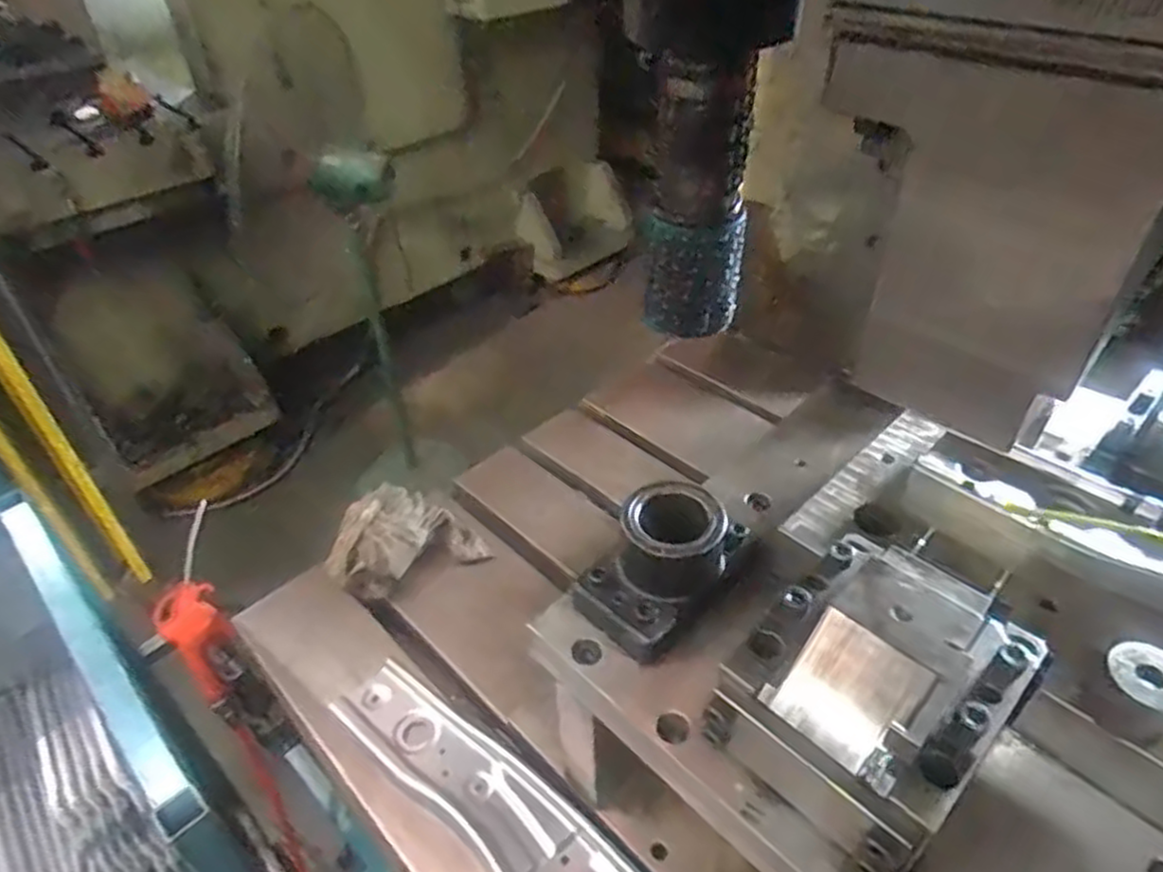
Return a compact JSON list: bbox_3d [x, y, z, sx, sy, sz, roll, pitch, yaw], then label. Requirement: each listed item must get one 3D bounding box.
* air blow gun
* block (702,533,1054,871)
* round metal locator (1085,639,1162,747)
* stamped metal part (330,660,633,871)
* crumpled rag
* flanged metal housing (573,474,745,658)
[{"bbox_3d":[-0.427,0.194,0.805,0.067,0.217,0.035,-3,10,-2],"label":"air blow gun"},{"bbox_3d":[0.168,0.138,0.419,0.142,0.097,0.159,32,50,33],"label":"block"},{"bbox_3d":[0.306,0.143,0.398,0.042,0.042,0.040,-1,40,1],"label":"round metal locator"},{"bbox_3d":[-0.057,0.341,0.611,0.103,0.019,0.420,-33,49,-32],"label":"stamped metal part"},{"bbox_3d":[-0.212,0.120,0.851,0.174,0.057,0.116,-20,44,-21],"label":"crumpled rag"},{"bbox_3d":[0.059,0.085,0.509,0.075,0.073,0.122,29,49,31],"label":"flanged metal housing"}]

